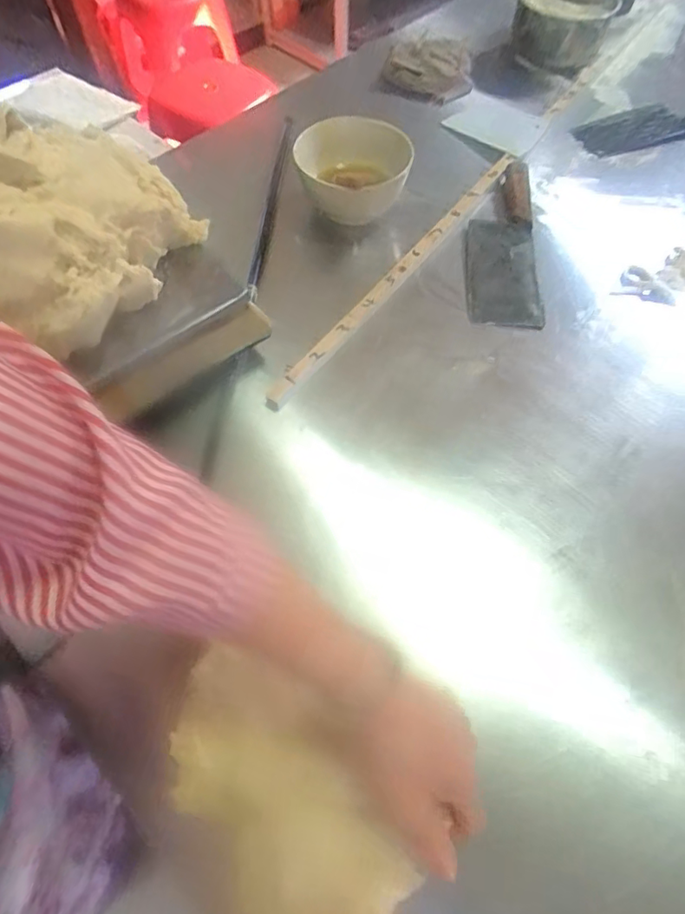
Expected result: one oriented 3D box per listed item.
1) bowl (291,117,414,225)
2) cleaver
[{"bbox_3d":[0.013,-0.354,0.685,0.137,0.094,0.131,-1,62,2],"label":"bowl"},{"bbox_3d":[0.200,-0.271,0.676,0.084,0.025,0.260,3,62,4],"label":"cleaver"}]

